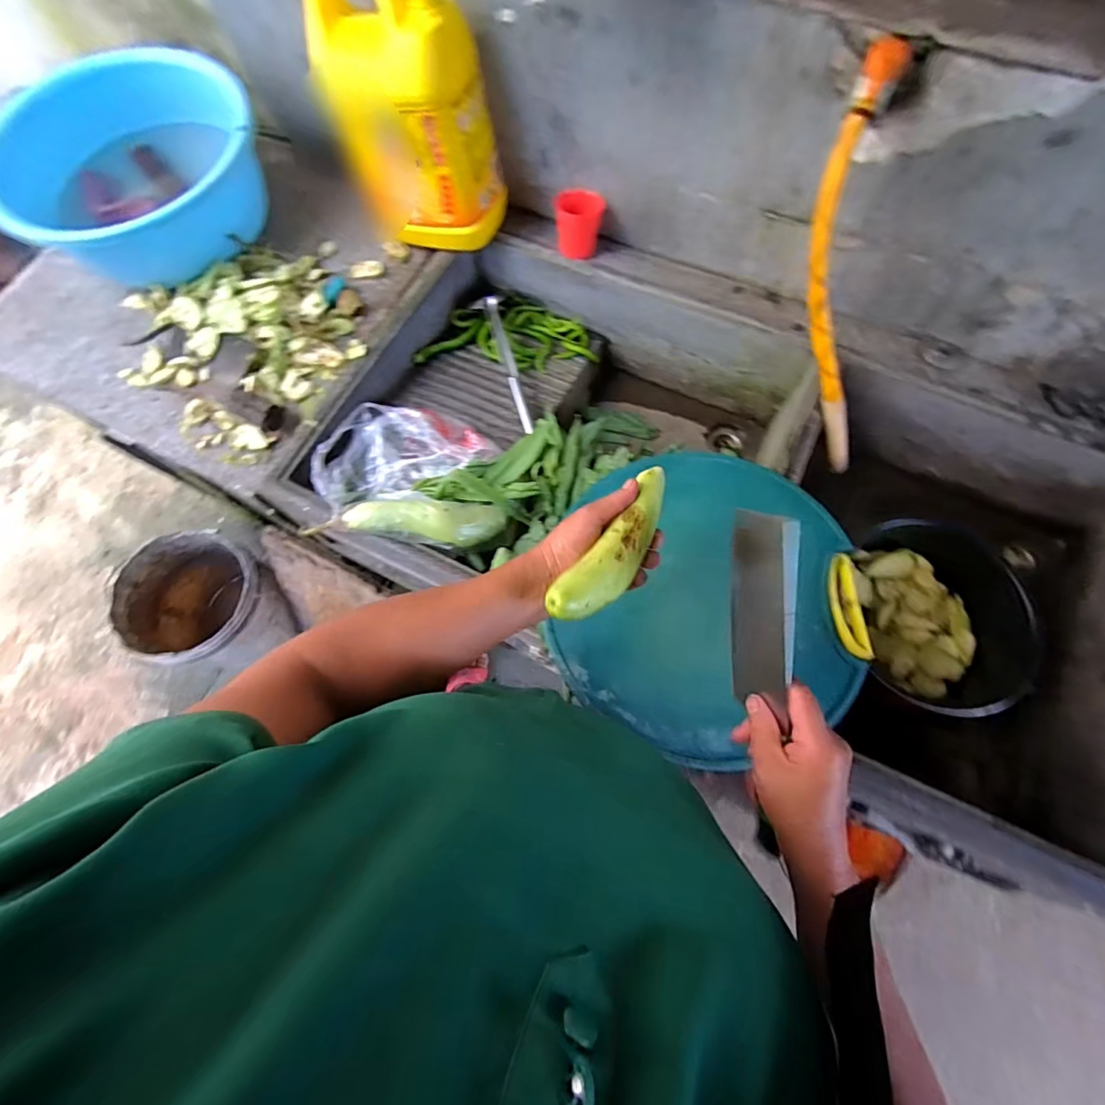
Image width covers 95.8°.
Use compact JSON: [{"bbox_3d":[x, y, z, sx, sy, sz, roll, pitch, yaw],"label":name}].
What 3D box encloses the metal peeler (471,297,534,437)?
[{"bbox_3d":[-0.070,-0.289,0.762,0.042,0.022,0.264,-16,73,-3],"label":"metal peeler"}]

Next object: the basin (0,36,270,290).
[{"bbox_3d":[-0.638,-0.581,0.779,0.366,0.166,0.366,-1,73,2],"label":"basin"}]

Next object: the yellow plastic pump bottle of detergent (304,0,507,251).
[{"bbox_3d":[-0.188,-0.577,0.662,0.207,0.273,0.129,32,77,11],"label":"yellow plastic pump bottle of detergent"}]

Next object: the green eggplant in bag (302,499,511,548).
[{"bbox_3d":[-0.170,-0.036,0.619,0.226,0.057,0.056,2,72,-13],"label":"green eggplant in bag"}]

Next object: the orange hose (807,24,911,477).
[{"bbox_3d":[0.336,-0.279,0.572,0.074,0.439,0.033,-24,38,-5],"label":"orange hose"}]

